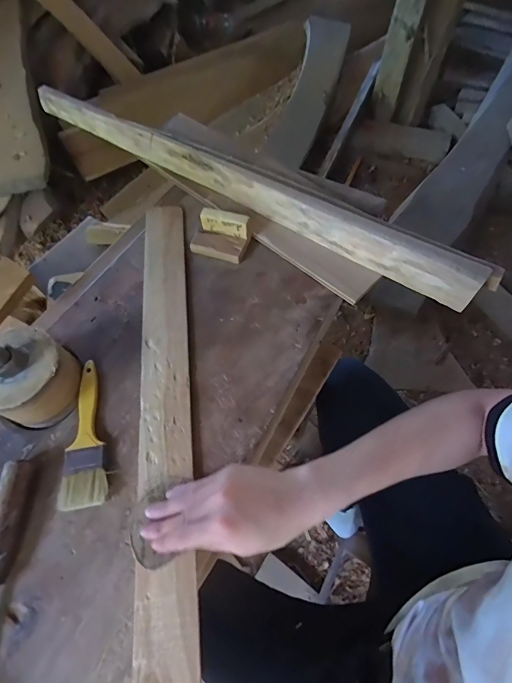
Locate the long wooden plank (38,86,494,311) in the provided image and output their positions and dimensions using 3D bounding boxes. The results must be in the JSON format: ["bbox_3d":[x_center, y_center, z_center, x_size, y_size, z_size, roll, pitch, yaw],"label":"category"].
[{"bbox_3d":[-0.042,-0.275,0.602,0.843,0.054,0.066,32,64,16],"label":"long wooden plank"}]

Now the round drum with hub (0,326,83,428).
[{"bbox_3d":[-0.271,0.042,0.435,0.095,0.107,0.098,0,60,-1],"label":"round drum with hub"}]

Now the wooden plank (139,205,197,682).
[{"bbox_3d":[-0.108,0.124,0.432,0.057,0.009,0.784,-6,62,-4],"label":"wooden plank"}]

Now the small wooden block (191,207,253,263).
[{"bbox_3d":[-0.055,-0.164,0.561,0.084,0.046,0.061,14,61,7],"label":"small wooden block"}]

